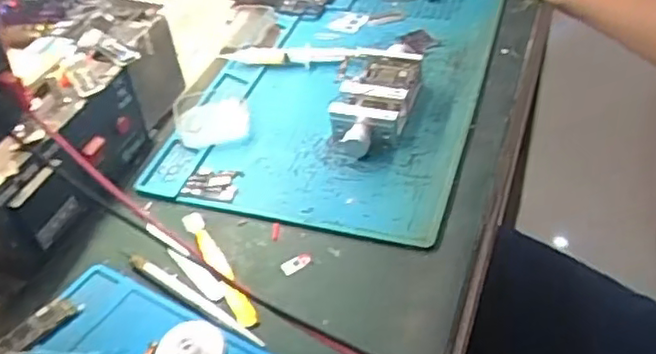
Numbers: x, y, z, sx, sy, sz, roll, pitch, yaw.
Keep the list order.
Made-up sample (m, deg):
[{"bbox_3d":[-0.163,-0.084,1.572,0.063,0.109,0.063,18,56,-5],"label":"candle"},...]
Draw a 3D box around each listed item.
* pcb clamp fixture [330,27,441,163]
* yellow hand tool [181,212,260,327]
[{"bbox_3d":[0.050,-0.091,0.597,0.063,0.034,0.186,9,45,15],"label":"pcb clamp fixture"},{"bbox_3d":[-0.078,0.063,0.477,0.015,0.013,0.121,-24,46,-18],"label":"yellow hand tool"}]

